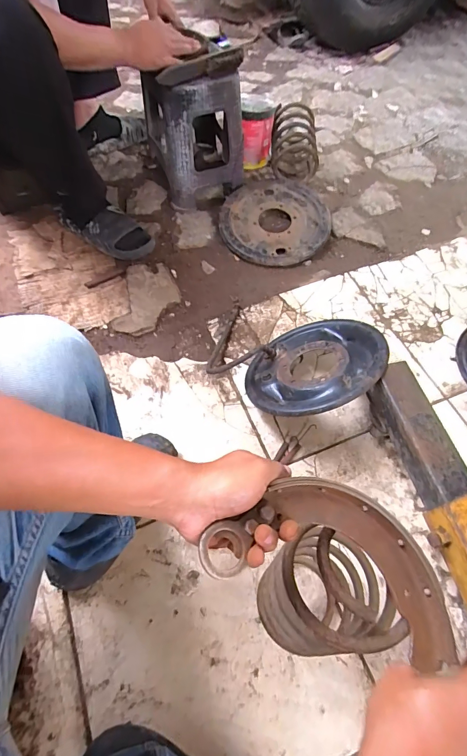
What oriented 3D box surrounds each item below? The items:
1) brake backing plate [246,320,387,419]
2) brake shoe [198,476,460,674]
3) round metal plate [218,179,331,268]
[{"bbox_3d":[0.154,-0.022,0.729,0.265,0.034,0.261,-19,35,14],"label":"brake backing plate"},{"bbox_3d":[0.083,0.167,0.336,0.205,0.048,0.132,40,60,3],"label":"brake shoe"},{"bbox_3d":[0.116,-0.444,1.071,0.307,0.053,0.303,-1,60,2],"label":"round metal plate"}]

